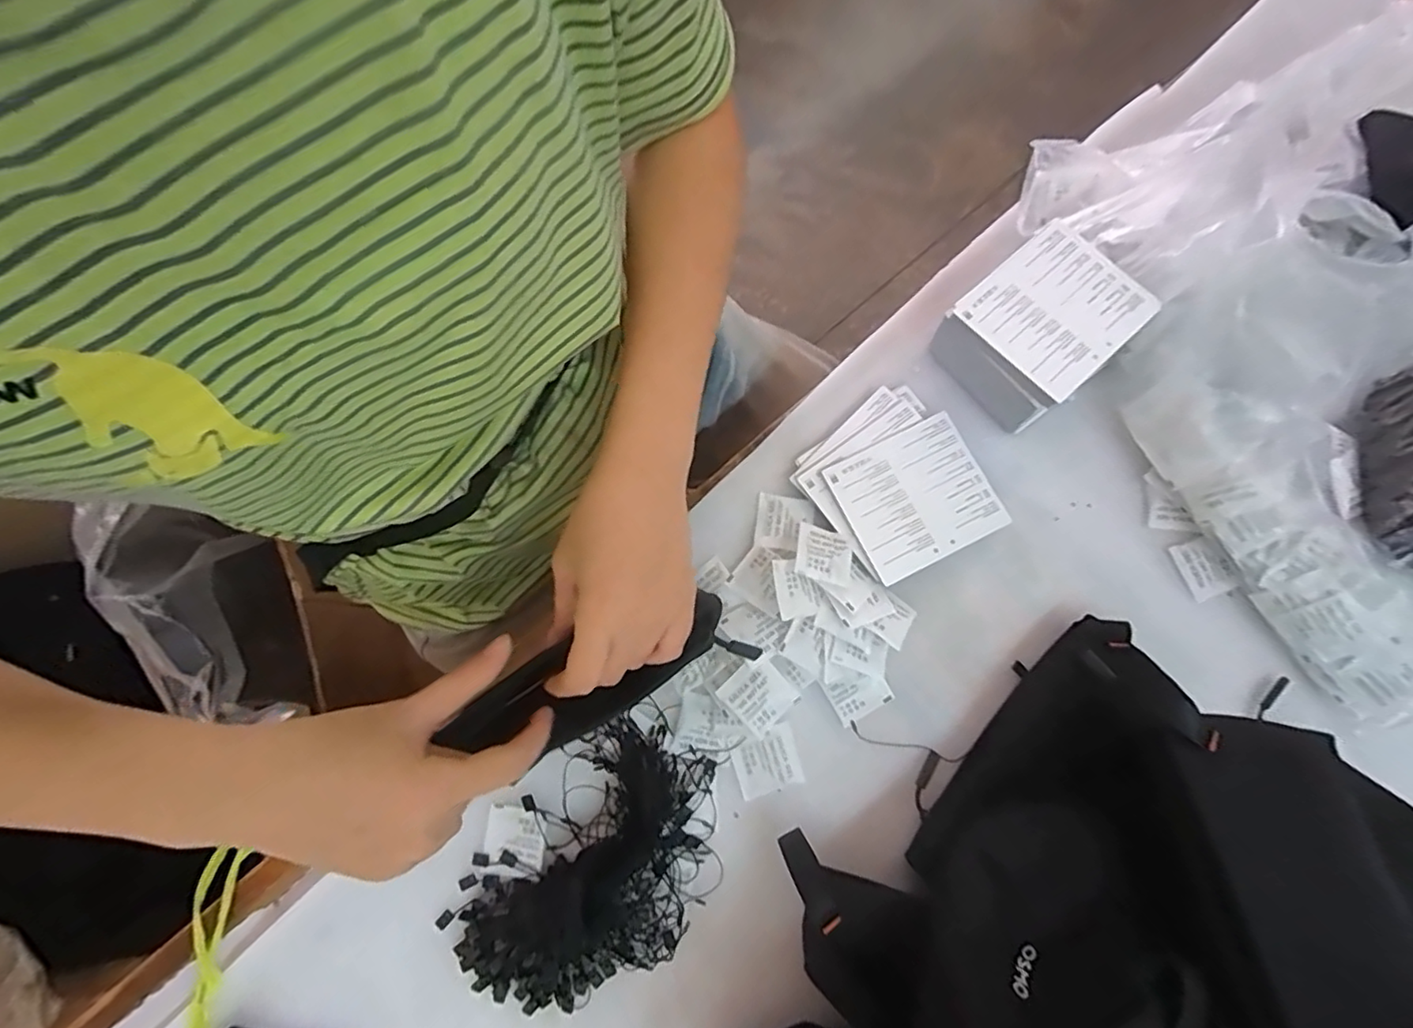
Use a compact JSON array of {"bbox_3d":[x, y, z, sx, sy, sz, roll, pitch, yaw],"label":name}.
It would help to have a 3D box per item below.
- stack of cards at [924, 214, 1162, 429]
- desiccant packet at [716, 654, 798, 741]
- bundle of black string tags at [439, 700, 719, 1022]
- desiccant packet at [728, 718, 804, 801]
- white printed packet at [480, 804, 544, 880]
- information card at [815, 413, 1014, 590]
[{"bbox_3d":[0.227,-0.129,0.412,0.103,0.063,0.092,-41,82,-7],"label":"stack of cards"},{"bbox_3d":[0.033,0.116,0.380,0.039,0.004,0.042,-43,85,-3],"label":"desiccant packet"},{"bbox_3d":[-0.067,0.220,0.360,0.121,0.032,0.181,39,82,6],"label":"bundle of black string tags"},{"bbox_3d":[0.038,0.161,0.387,0.041,0.008,0.039,-18,83,-1],"label":"desiccant packet"},{"bbox_3d":[-0.123,0.208,0.379,0.039,0.004,0.042,4,80,0],"label":"white printed packet"},{"bbox_3d":[0.144,-0.012,0.411,0.099,0.006,0.089,-26,80,-5],"label":"information card"}]

